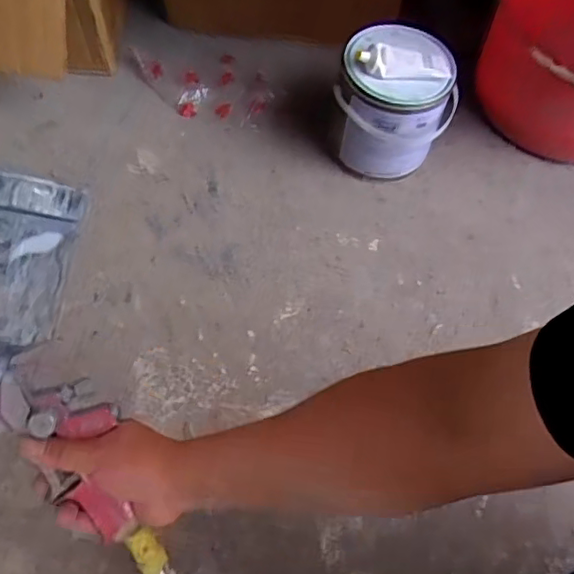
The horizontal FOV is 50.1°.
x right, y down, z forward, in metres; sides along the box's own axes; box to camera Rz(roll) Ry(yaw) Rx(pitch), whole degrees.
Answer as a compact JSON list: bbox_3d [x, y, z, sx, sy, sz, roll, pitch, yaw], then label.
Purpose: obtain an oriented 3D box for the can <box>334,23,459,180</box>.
[{"bbox_3d":[0.155,-0.270,0.891,0.169,0.185,0.179,5,59,0],"label":"can"}]

